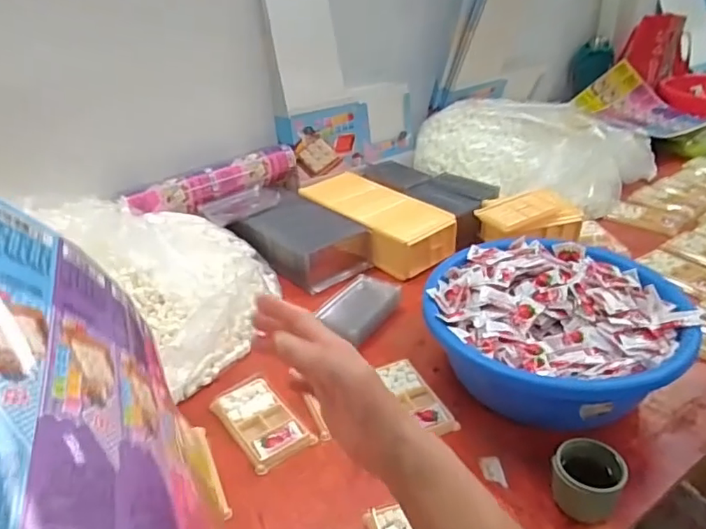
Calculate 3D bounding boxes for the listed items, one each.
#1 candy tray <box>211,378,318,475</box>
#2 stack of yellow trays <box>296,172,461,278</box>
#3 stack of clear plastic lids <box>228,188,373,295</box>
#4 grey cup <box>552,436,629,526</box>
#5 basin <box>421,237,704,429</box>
[{"bbox_3d":[-0.119,0.197,0.703,0.079,0.017,0.138,-24,37,-31],"label":"candy tray"},{"bbox_3d":[0.040,-0.094,1.088,0.142,0.089,0.317,-26,38,-33],"label":"stack of yellow trays"},{"bbox_3d":[-0.098,-0.046,1.034,0.230,0.089,0.139,24,41,37],"label":"stack of clear plastic lids"},{"bbox_3d":[0.242,0.227,0.578,0.065,0.066,0.057,14,35,26],"label":"grey cup"},{"bbox_3d":[0.253,0.085,0.734,0.308,0.125,0.281,-2,31,1],"label":"basin"}]

